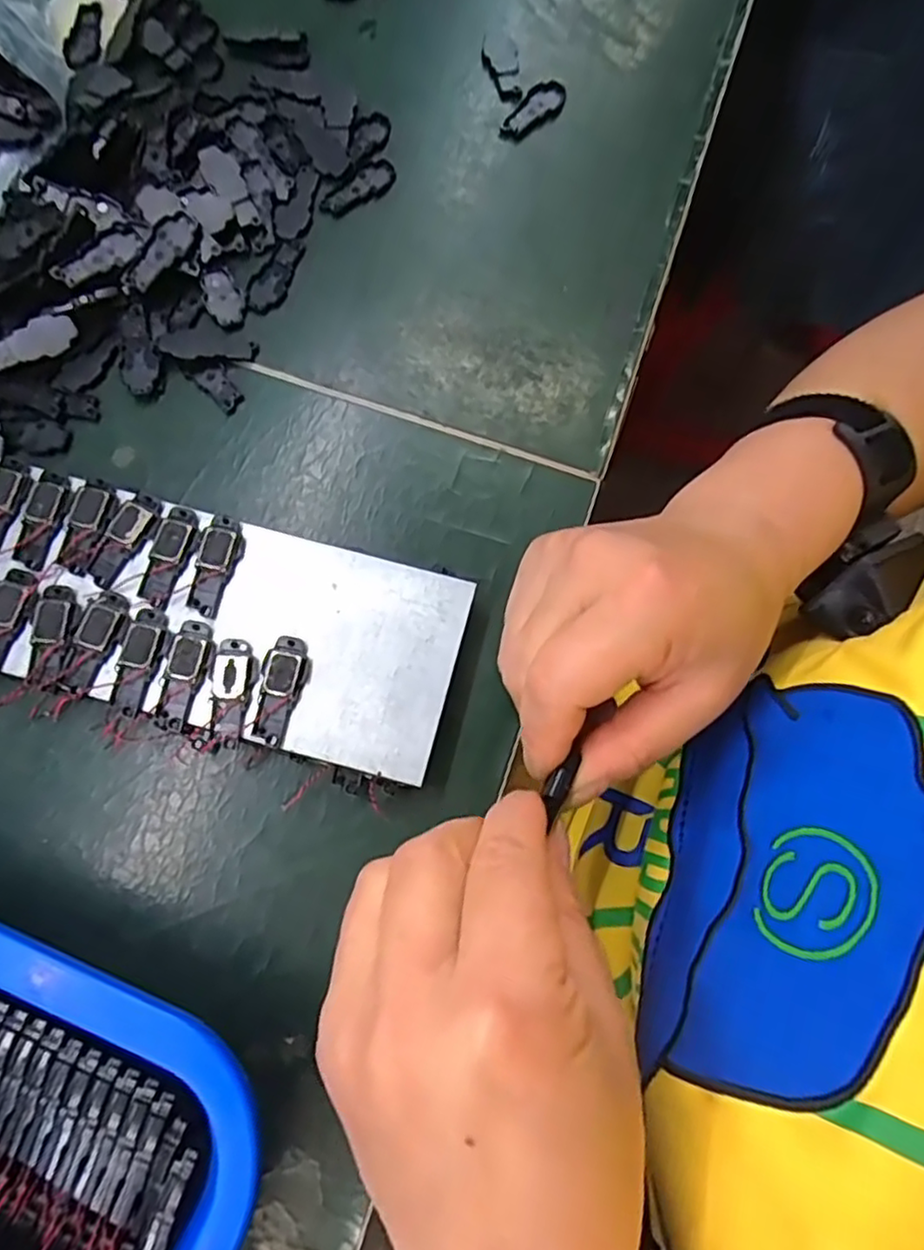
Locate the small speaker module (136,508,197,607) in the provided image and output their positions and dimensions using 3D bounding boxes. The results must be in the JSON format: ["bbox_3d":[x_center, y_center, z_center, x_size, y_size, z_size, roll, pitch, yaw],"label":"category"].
[{"bbox_3d":[-0.112,-0.027,0.255,0.015,0.004,0.038,21,80,0],"label":"small speaker module"}]

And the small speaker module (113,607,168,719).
[{"bbox_3d":[-0.119,0.013,0.243,0.013,0.004,0.040,14,77,1],"label":"small speaker module"}]

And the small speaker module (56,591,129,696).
[{"bbox_3d":[-0.136,0.006,0.244,0.015,0.004,0.038,16,77,2],"label":"small speaker module"}]

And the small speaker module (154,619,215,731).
[{"bbox_3d":[-0.102,0.018,0.243,0.014,0.004,0.040,14,77,2],"label":"small speaker module"}]

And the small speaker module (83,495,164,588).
[{"bbox_3d":[-0.129,-0.033,0.255,0.017,0.004,0.039,26,80,1],"label":"small speaker module"}]

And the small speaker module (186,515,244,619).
[{"bbox_3d":[-0.094,-0.023,0.253,0.015,0.005,0.039,9,77,0],"label":"small speaker module"}]

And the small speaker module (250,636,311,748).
[{"bbox_3d":[-0.066,0.024,0.244,0.015,0.006,0.040,9,77,0],"label":"small speaker module"}]

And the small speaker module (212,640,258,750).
[{"bbox_3d":[-0.084,0.024,0.241,0.014,0.004,0.038,9,77,0],"label":"small speaker module"}]

